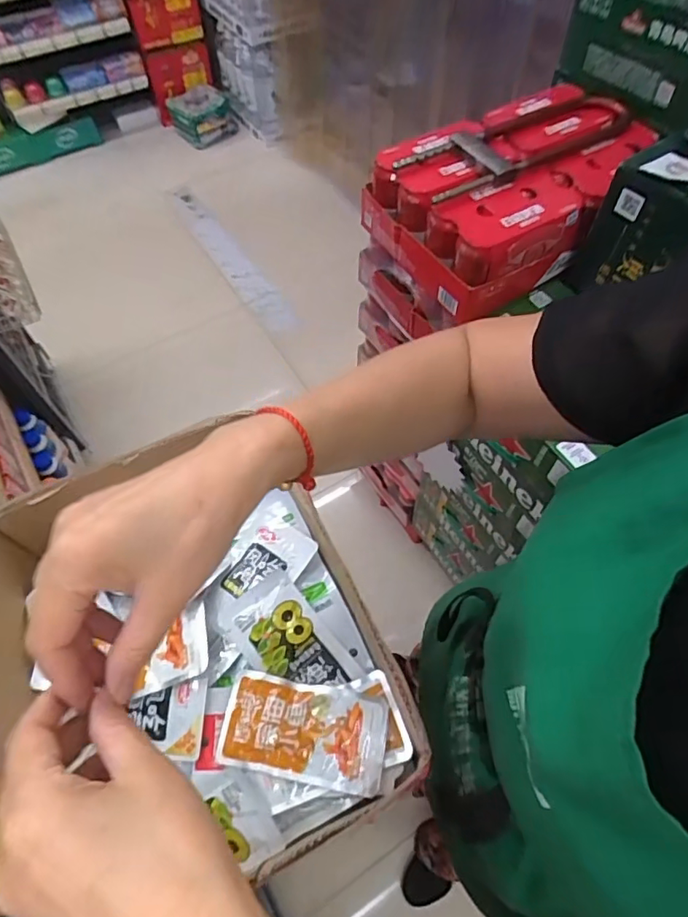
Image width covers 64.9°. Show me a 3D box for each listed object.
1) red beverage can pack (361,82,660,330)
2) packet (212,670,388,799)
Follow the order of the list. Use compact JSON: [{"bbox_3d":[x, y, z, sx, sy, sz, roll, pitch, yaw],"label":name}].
[{"bbox_3d":[0.269,-0.403,0.842,0.408,0.148,0.276,-31,64,-16],"label":"red beverage can pack"},{"bbox_3d":[-0.031,0.210,0.420,0.125,0.009,0.067,9,60,6],"label":"packet"}]

